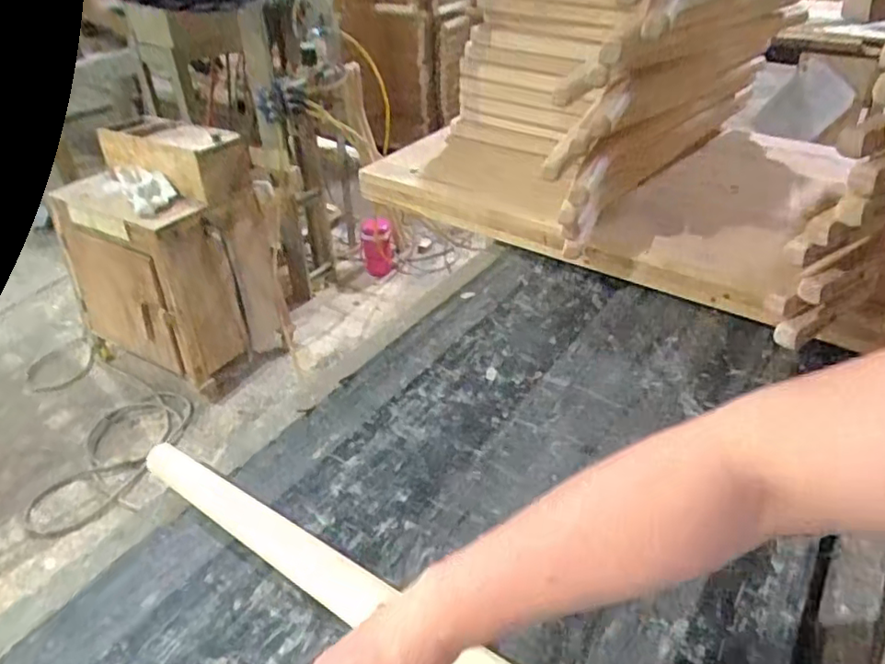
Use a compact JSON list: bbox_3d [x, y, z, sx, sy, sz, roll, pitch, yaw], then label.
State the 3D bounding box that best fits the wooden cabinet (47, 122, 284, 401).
[{"bbox_3d":[-0.765,-0.198,1.716,0.482,0.693,0.351,16,42,25],"label":"wooden cabinet"}]

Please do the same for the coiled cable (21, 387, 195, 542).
[{"bbox_3d":[-0.867,0.313,1.589,0.250,0.065,0.500,4,38,12],"label":"coiled cable"}]

